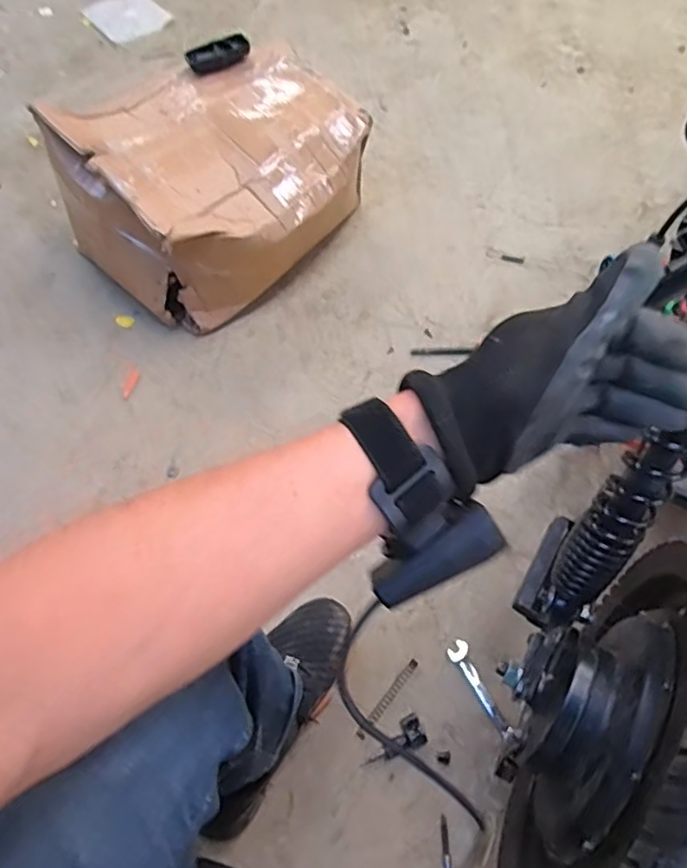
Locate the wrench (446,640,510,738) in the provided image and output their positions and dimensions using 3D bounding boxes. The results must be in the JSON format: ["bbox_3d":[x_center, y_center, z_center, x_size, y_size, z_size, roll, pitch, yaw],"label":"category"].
[{"bbox_3d":[0.163,0.307,0.712,0.025,0.010,0.113,-23,63,-12],"label":"wrench"}]

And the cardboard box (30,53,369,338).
[{"bbox_3d":[-0.216,-0.423,0.995,0.363,0.233,0.445,36,67,18],"label":"cardboard box"}]

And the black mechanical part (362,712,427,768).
[{"bbox_3d":[0.057,0.356,0.674,0.078,0.023,0.034,-27,64,-14],"label":"black mechanical part"}]

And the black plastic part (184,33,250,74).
[{"bbox_3d":[-0.215,-0.659,1.015,0.113,0.025,0.048,-24,63,-11],"label":"black plastic part"}]

